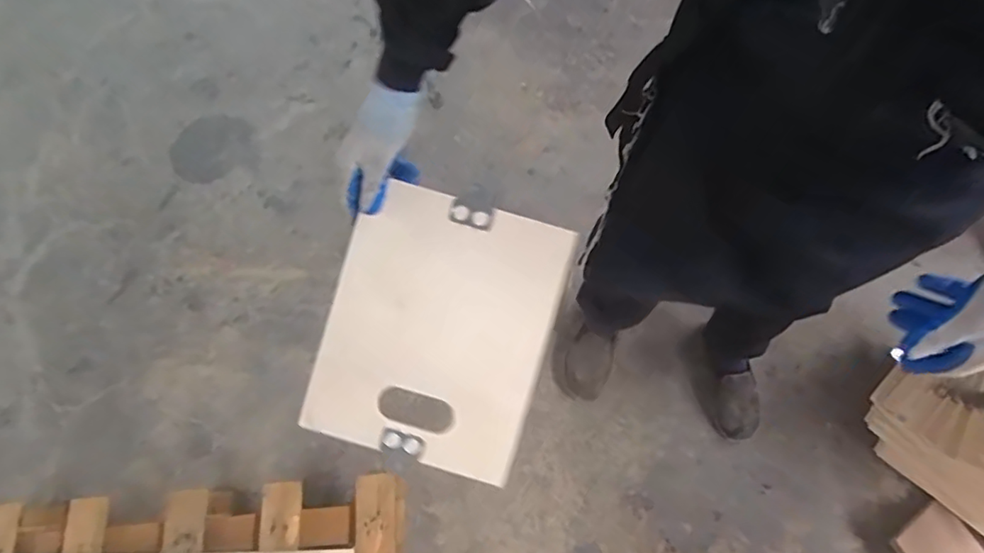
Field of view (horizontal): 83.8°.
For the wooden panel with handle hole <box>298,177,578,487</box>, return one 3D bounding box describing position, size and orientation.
[{"bbox_3d":[-0.062,0.060,0.627,0.243,0.018,0.295,17,89,-2],"label":"wooden panel with handle hole"}]

